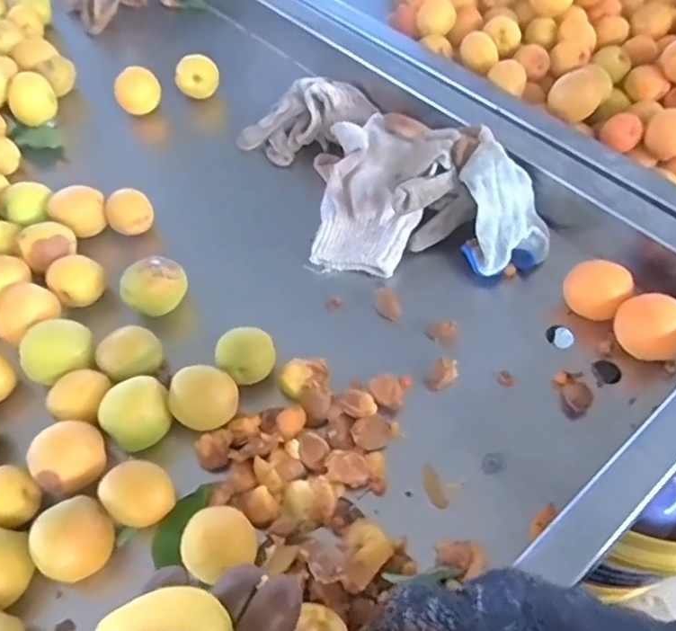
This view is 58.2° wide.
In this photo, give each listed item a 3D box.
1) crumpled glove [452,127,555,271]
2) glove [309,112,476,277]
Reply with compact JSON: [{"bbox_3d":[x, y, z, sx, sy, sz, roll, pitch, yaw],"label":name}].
[{"bbox_3d":[0.130,-0.091,0.471,0.070,0.055,0.103,-6,53,-2],"label":"crumpled glove"},{"bbox_3d":[0.042,-0.100,0.484,0.117,0.053,0.128,2,53,4],"label":"glove"}]

